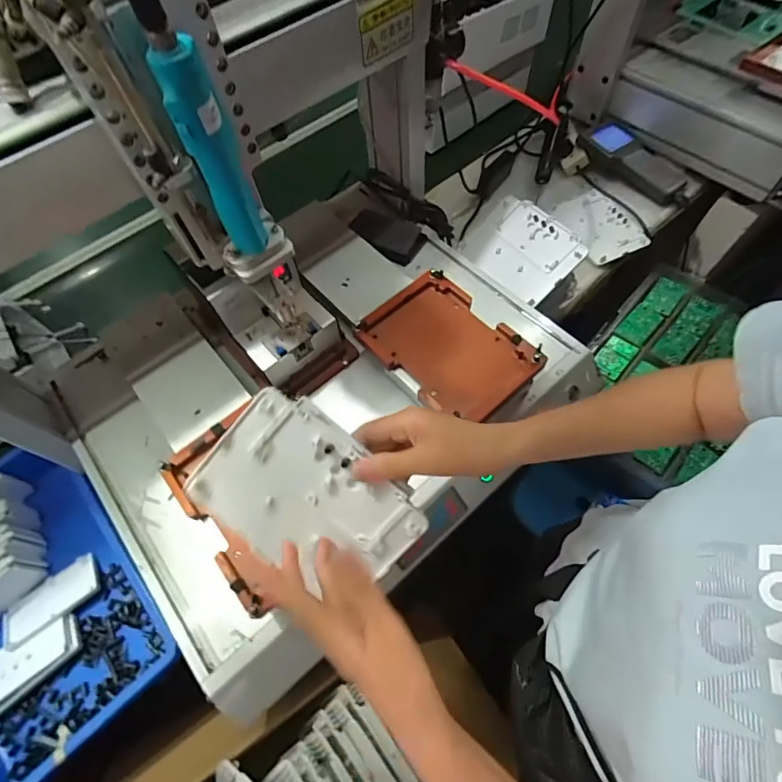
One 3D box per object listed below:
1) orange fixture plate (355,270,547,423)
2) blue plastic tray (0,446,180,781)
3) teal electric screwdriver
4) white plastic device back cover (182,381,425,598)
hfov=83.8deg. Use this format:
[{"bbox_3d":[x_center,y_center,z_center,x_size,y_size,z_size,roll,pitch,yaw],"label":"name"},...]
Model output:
[{"bbox_3d":[0.079,-0.064,0.603,0.153,0.022,0.223,-42,67,-17],"label":"orange fixture plate"},{"bbox_3d":[-0.528,0.310,0.639,0.291,0.081,0.436,-40,67,-16],"label":"blue plastic tray"},{"bbox_3d":[-0.141,-0.183,0.356,0.030,0.165,0.038,-12,62,-3],"label":"teal electric screwdriver"},{"bbox_3d":[-0.073,0.098,0.390,0.187,0.009,0.137,40,100,-5],"label":"white plastic device back cover"}]

